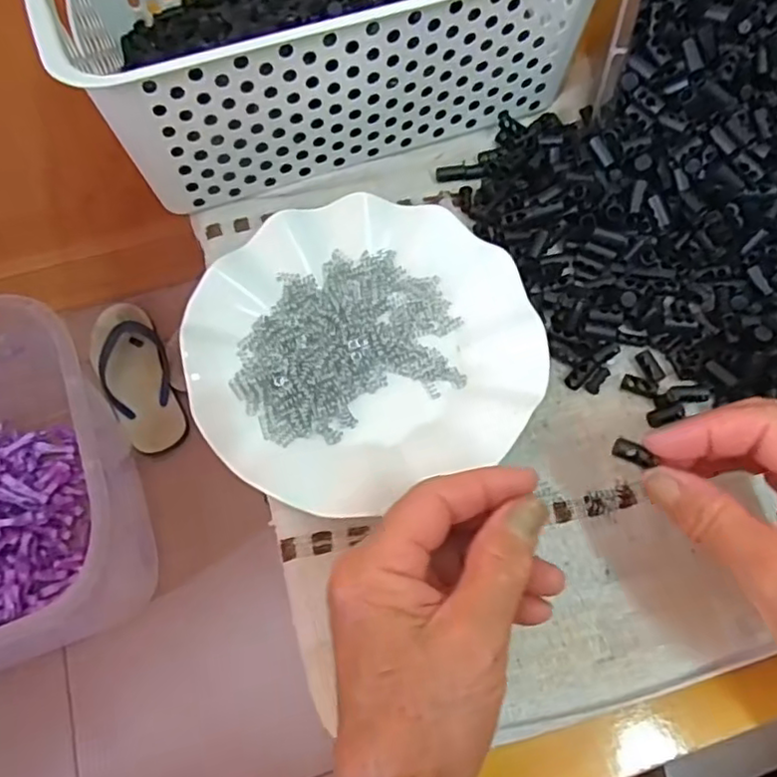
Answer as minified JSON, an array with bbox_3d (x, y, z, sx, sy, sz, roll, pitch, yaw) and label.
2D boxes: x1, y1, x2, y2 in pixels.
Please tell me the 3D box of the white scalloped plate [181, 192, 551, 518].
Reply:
[{"bbox_3d":[-0.014,-0.026,0.343,0.180,0.018,0.174,0,67,0],"label":"white scalloped plate"}]

